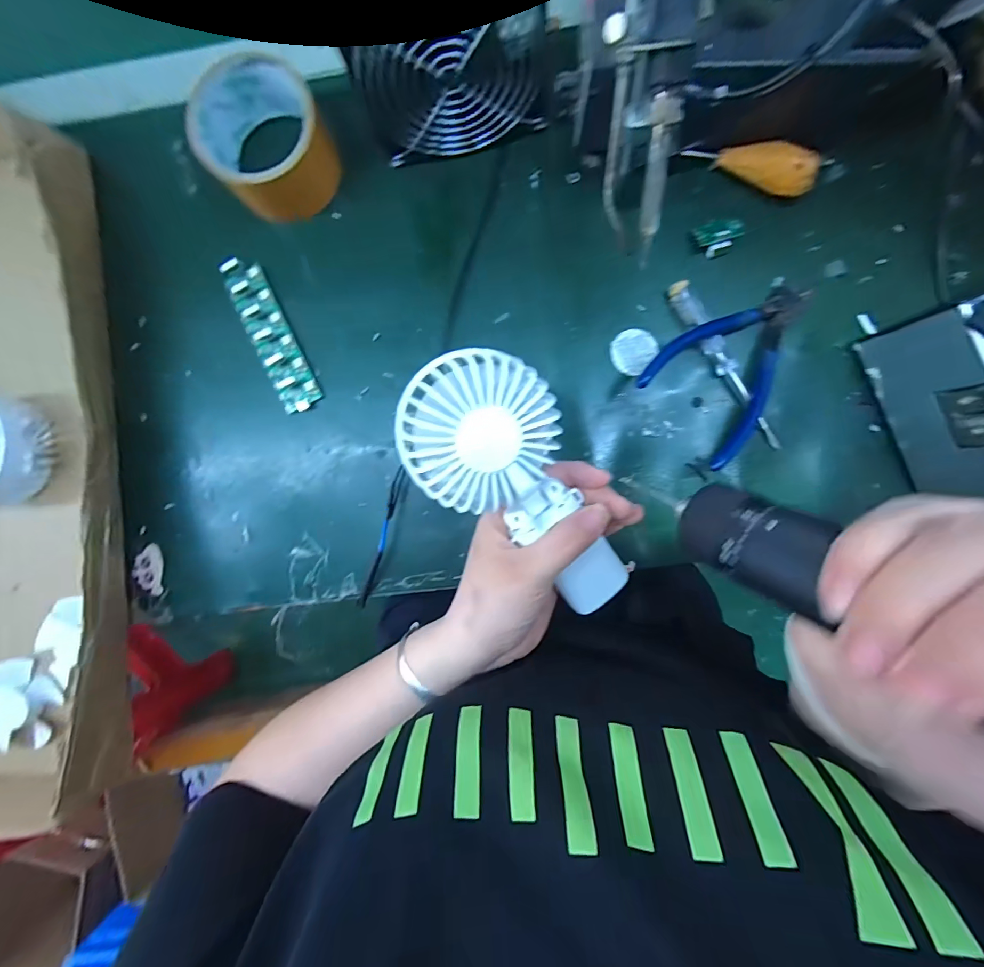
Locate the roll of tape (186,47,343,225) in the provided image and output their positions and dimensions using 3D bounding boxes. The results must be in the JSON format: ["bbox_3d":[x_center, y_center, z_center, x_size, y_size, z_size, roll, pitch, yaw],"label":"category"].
[{"bbox_3d":[-0.163,-0.249,0.311,0.085,0.052,0.086,0,91,4],"label":"roll of tape"}]

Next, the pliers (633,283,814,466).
[{"bbox_3d":[0.182,-0.088,0.308,0.123,0.017,0.091,-44,88,3],"label":"pliers"}]

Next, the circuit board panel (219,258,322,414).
[{"bbox_3d":[-0.171,-0.115,0.330,0.031,0.010,0.118,-23,94,-4],"label":"circuit board panel"}]

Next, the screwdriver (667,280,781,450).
[{"bbox_3d":[0.169,-0.085,0.311,0.019,0.013,0.138,-29,89,4],"label":"screwdriver"}]

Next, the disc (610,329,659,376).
[{"bbox_3d":[0.106,-0.100,0.318,0.031,0.004,0.035,38,93,2],"label":"disc"}]

